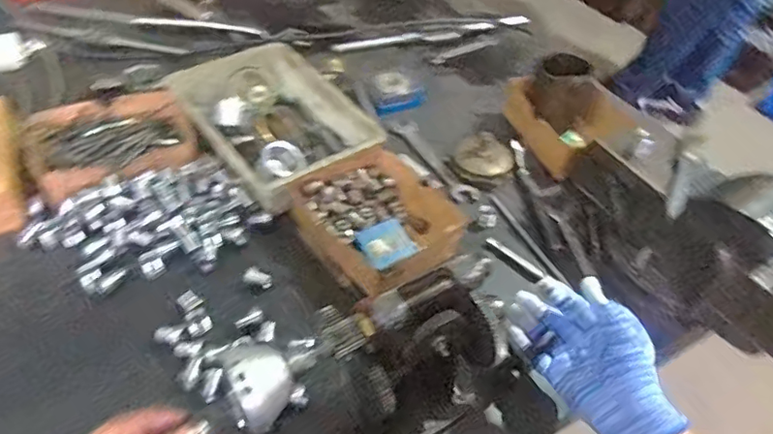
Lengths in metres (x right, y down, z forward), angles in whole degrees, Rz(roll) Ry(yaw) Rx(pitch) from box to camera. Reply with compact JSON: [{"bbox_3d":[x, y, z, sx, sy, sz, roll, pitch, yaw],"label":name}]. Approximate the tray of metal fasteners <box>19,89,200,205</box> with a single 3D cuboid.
[{"bbox_3d":[-0.321,-0.089,0.652,0.173,0.035,0.132,-28,56,-30],"label":"tray of metal fasteners"}]

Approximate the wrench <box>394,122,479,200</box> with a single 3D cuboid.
[{"bbox_3d":[0.063,-0.075,0.744,0.036,0.015,0.162,-20,52,-24],"label":"wrench"}]

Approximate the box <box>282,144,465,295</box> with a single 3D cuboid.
[{"bbox_3d":[0.000,-0.006,0.636,0.179,0.051,0.182,-26,55,-29],"label":"box"}]

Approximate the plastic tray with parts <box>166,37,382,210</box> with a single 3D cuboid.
[{"bbox_3d":[-0.139,-0.122,0.700,0.180,0.059,0.246,-25,54,-28],"label":"plastic tray with parts"}]

